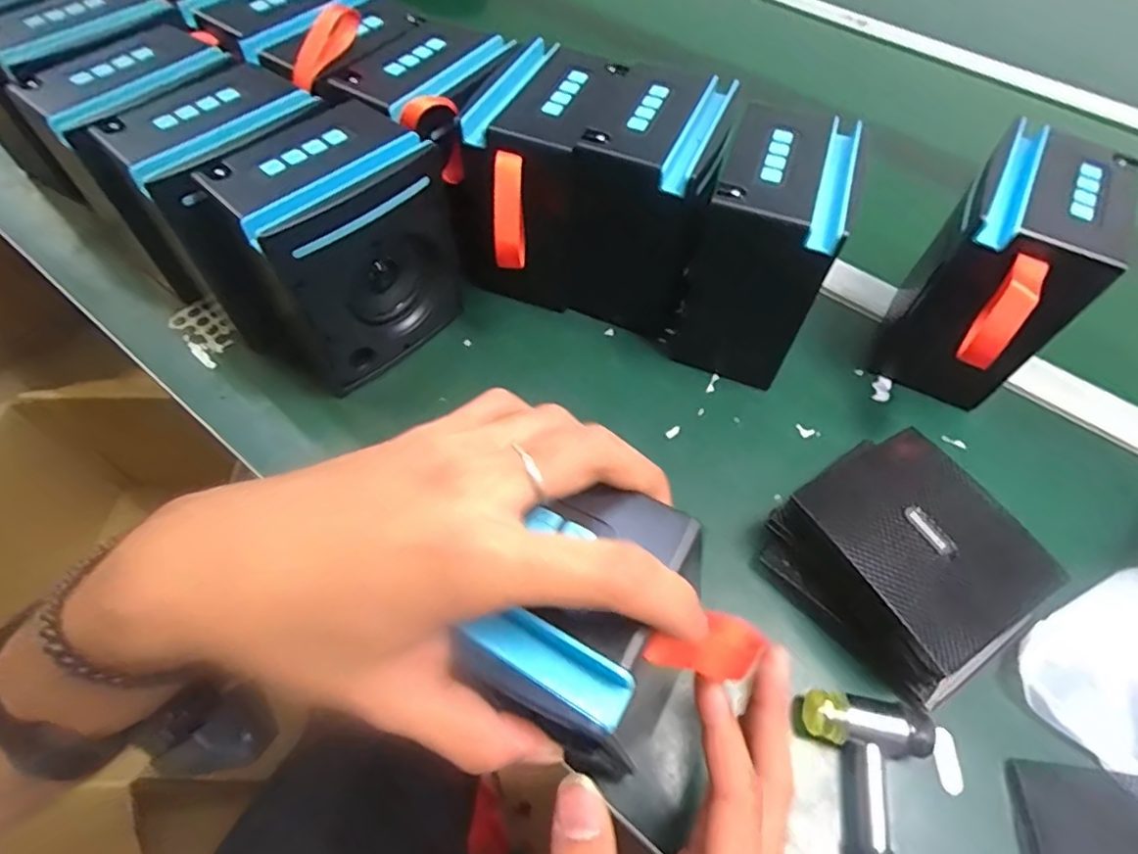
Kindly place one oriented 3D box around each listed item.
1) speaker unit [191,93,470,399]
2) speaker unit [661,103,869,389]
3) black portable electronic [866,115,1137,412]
[{"bbox_3d":[-0.148,-0.118,0.400,0.091,0.138,0.123,39,65,21],"label":"speaker unit"},{"bbox_3d":[0.132,-0.119,0.414,0.083,0.142,0.114,22,60,12],"label":"speaker unit"},{"bbox_3d":[0.272,-0.085,0.395,0.076,0.141,0.151,28,61,15],"label":"black portable electronic"}]

